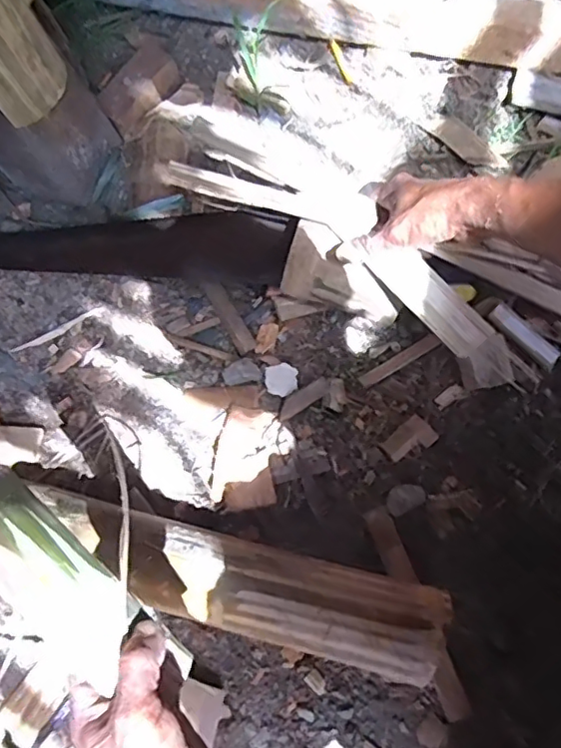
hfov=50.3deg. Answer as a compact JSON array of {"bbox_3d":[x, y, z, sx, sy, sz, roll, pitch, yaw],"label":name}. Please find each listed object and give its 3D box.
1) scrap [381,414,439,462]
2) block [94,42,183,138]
[{"bbox_3d":[0.121,0.062,0.561,0.048,0.010,0.030,-36,74,-4],"label":"scrap"},{"bbox_3d":[-0.167,-0.330,0.695,0.059,0.032,0.108,38,84,15],"label":"block"}]

